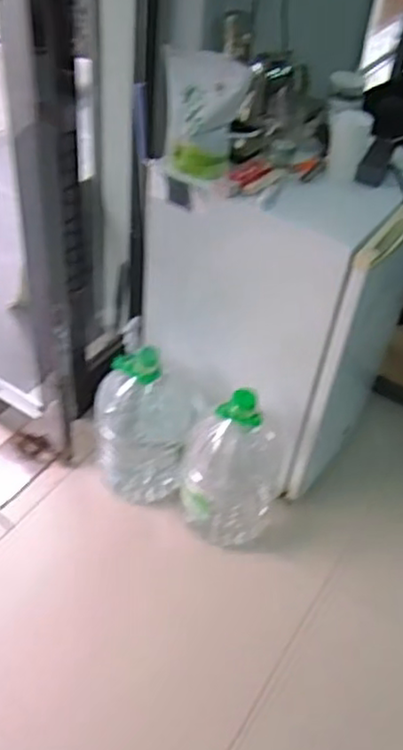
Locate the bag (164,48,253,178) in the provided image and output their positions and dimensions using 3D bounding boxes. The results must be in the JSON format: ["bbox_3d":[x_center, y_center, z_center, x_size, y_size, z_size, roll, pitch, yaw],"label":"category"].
[{"bbox_3d":[0.003,-0.519,1.357,0.161,0.218,0.087,6,45,-2],"label":"bag"}]

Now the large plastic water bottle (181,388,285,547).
[{"bbox_3d":[0.082,0.213,1.664,0.236,0.446,0.216,4,45,-4],"label":"large plastic water bottle"}]

